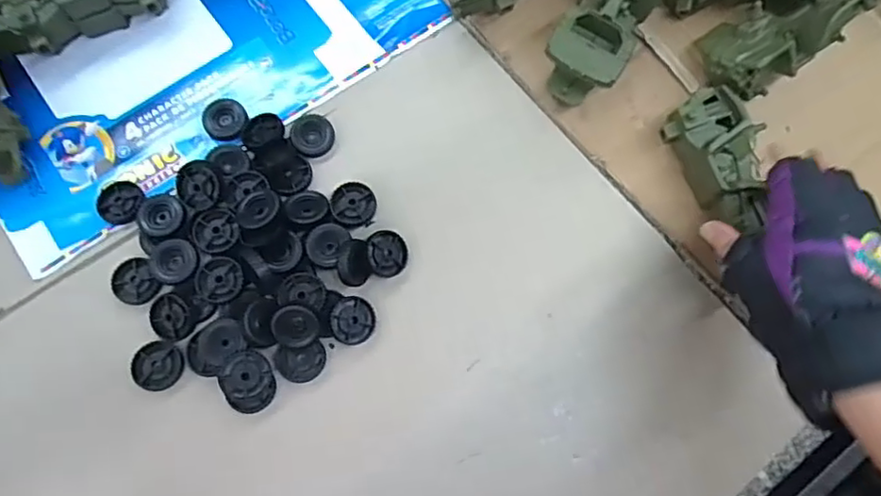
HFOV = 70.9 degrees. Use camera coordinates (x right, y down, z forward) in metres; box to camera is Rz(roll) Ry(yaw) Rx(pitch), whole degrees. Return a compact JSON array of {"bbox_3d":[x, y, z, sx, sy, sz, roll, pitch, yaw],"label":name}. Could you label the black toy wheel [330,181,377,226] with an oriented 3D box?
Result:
[{"bbox_3d":[-0.084,-0.042,0.605,0.042,0.018,0.040,0,75,0],"label":"black toy wheel"}]

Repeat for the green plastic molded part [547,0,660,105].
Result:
[{"bbox_3d":[0.169,-0.230,0.635,0.079,0.076,0.176,28,76,8],"label":"green plastic molded part"}]

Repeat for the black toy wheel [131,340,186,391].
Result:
[{"bbox_3d":[-0.256,0.106,0.562,0.043,0.011,0.043,0,75,0],"label":"black toy wheel"}]

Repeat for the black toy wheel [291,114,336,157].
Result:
[{"bbox_3d":[-0.130,-0.115,0.633,0.041,0.012,0.044,0,75,0],"label":"black toy wheel"}]

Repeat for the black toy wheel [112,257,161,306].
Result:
[{"bbox_3d":[-0.285,0.034,0.588,0.049,0.014,0.049,-2,80,13],"label":"black toy wheel"}]

